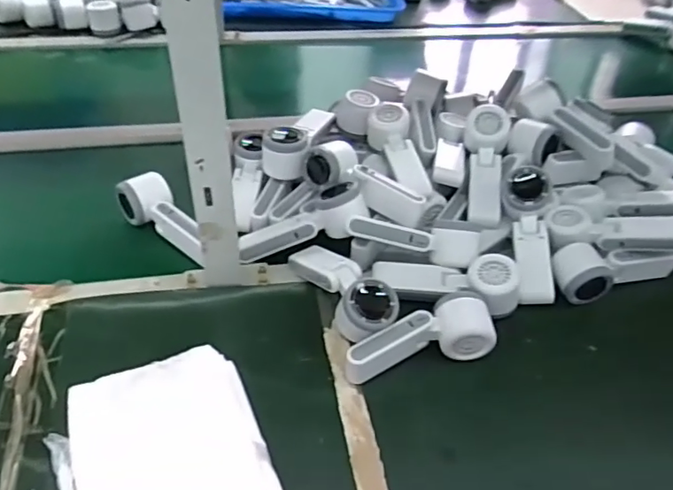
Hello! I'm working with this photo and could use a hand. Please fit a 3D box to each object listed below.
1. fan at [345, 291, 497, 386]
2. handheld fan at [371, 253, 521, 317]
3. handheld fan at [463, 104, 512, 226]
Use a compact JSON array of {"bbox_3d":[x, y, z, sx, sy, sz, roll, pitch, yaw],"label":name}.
[{"bbox_3d":[0.084,0.096,0.598,0.156,0.054,0.064,-6,45,-12],"label":"fan"},{"bbox_3d":[0.125,0.050,0.659,0.167,0.055,0.073,4,44,17],"label":"handheld fan"},{"bbox_3d":[0.198,-0.105,0.741,0.060,0.045,0.167,6,73,-1],"label":"handheld fan"}]

